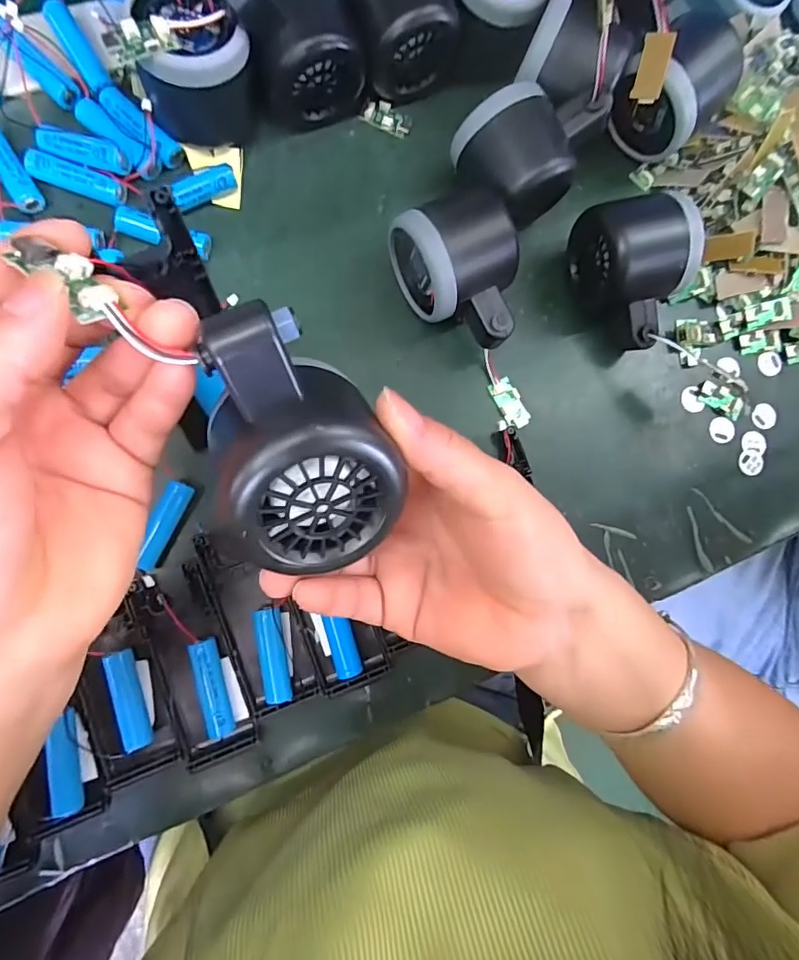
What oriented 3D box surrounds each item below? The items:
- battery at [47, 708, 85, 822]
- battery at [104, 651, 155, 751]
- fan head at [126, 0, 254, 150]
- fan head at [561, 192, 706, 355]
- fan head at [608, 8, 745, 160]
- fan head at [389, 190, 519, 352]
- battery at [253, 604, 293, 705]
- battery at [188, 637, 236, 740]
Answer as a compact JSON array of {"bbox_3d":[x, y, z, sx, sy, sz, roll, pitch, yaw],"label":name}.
[{"bbox_3d":[-0.168,0.142,0.260,0.012,0.012,0.048,-8,88,-8],"label":"battery"},{"bbox_3d":[-0.139,0.113,0.266,0.013,0.011,0.049,-15,89,-9],"label":"battery"},{"bbox_3d":[-0.105,-0.219,0.270,0.053,0.047,0.058,0,87,-8],"label":"fan head"},{"bbox_3d":[0.137,-0.120,0.299,0.052,0.055,0.080,-16,89,-9],"label":"fan head"},{"bbox_3d":[0.167,-0.236,0.311,0.052,0.048,0.054,-44,93,-8],"label":"fan head"},{"bbox_3d":[0.033,-0.111,0.287,0.059,0.054,0.076,-16,89,-9],"label":"fan head"},{"bbox_3d":[-0.068,0.094,0.279,0.014,0.013,0.049,-9,88,-8],"label":"battery"},{"bbox_3d":[-0.099,0.109,0.273,0.015,0.016,0.050,-14,89,-9],"label":"battery"}]

